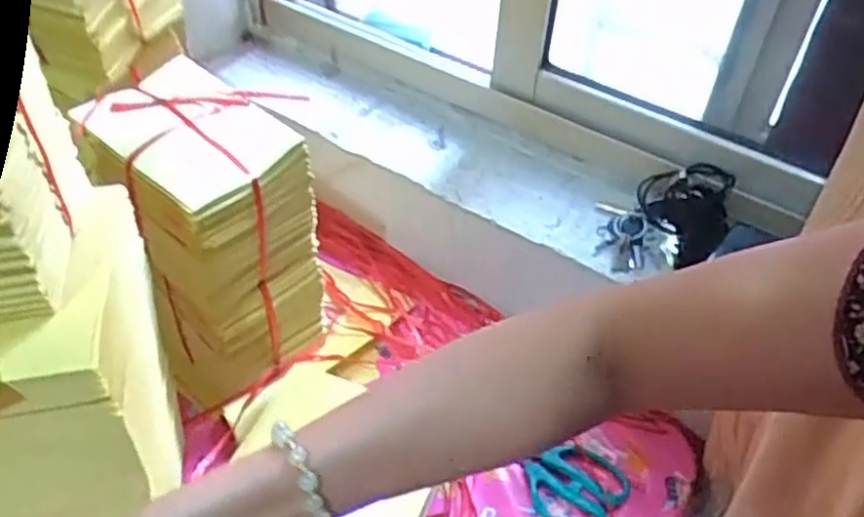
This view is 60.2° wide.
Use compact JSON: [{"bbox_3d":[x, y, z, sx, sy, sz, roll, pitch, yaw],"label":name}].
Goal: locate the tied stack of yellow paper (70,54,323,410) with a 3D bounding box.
[{"bbox_3d":[-0.212,-0.010,0.710,0.172,0.272,0.135,35,54,27],"label":"tied stack of yellow paper"}]

